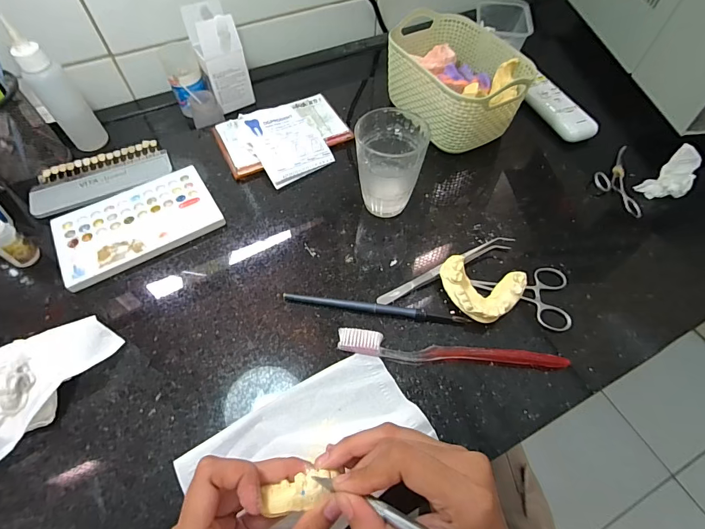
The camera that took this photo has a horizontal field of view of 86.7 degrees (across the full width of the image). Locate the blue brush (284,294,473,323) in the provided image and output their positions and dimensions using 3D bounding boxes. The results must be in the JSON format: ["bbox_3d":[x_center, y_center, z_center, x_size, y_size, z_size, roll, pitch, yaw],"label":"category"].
[{"bbox_3d":[0.021,0.040,0.339,0.166,0.009,0.009,9,59,5],"label":"blue brush"}]

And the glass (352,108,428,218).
[{"bbox_3d":[0.035,-0.097,0.378,0.067,0.089,0.065,7,59,3],"label":"glass"}]

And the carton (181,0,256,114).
[{"bbox_3d":[-0.174,-0.270,0.490,0.051,0.109,0.057,-28,63,-17],"label":"carton"}]

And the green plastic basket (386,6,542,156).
[{"bbox_3d":[0.128,-0.227,0.464,0.131,0.080,0.174,-22,61,-14],"label":"green plastic basket"}]

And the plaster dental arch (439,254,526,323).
[{"bbox_3d":[0.115,0.026,0.336,0.072,0.030,0.049,11,59,6],"label":"plaster dental arch"}]

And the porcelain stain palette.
[{"bbox_3d":[-0.223,-0.044,0.390,0.153,0.010,0.095,-29,63,-17],"label":"porcelain stain palette"}]

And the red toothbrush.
[{"bbox_3d":[0.083,0.076,0.315,0.189,0.011,0.020,7,59,4],"label":"red toothbrush"}]

